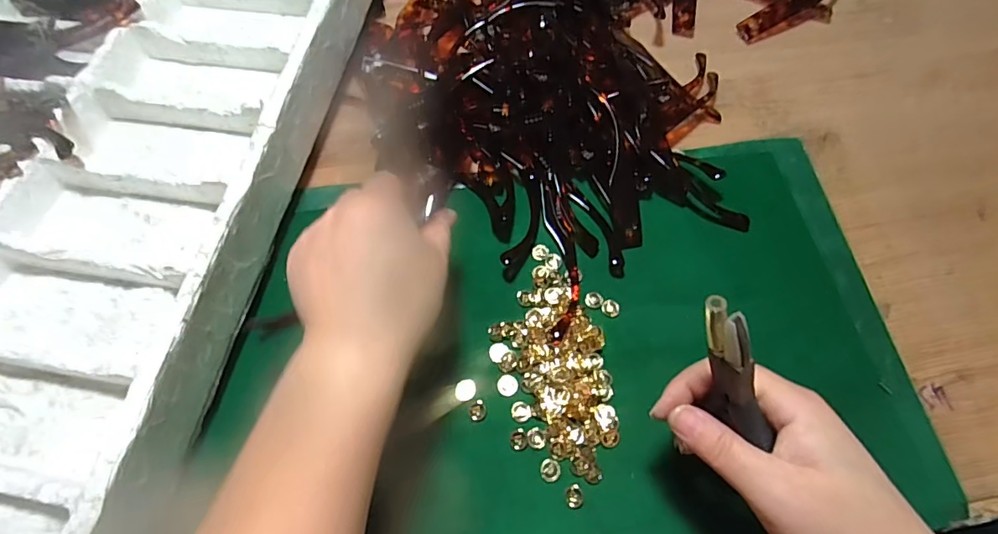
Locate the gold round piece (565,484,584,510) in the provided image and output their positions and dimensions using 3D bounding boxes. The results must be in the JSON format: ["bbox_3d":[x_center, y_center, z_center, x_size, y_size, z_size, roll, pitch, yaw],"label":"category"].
[{"bbox_3d":[0.045,0.135,0.293,0.010,0.004,0.013,-12,66,-8],"label":"gold round piece"}]

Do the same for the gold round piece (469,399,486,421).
[{"bbox_3d":[-0.013,0.090,0.314,0.012,0.004,0.011,1,65,-2],"label":"gold round piece"}]

